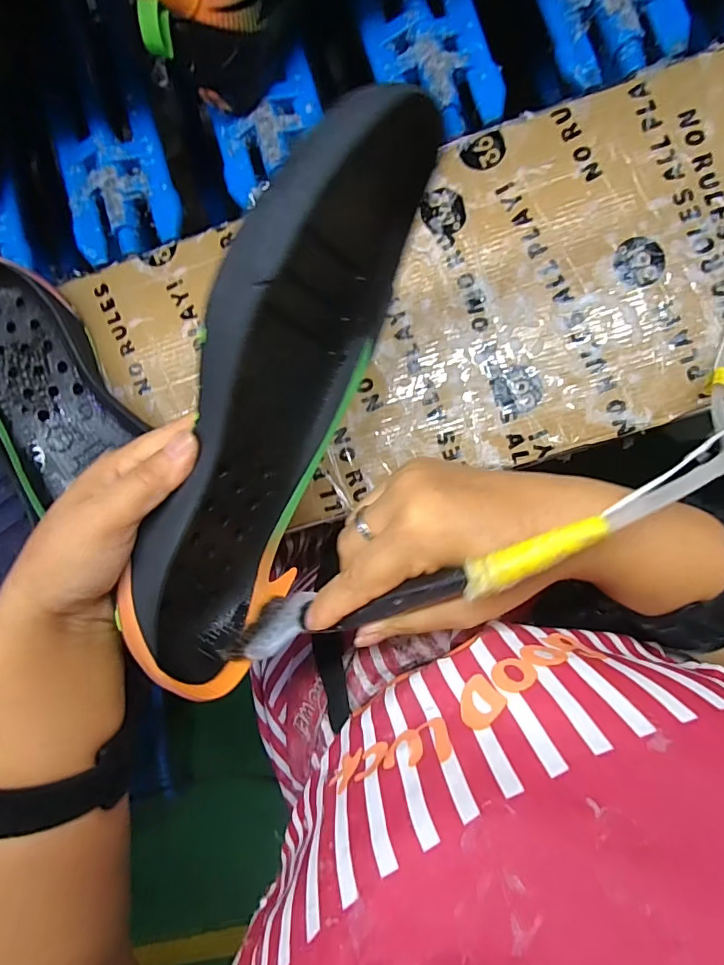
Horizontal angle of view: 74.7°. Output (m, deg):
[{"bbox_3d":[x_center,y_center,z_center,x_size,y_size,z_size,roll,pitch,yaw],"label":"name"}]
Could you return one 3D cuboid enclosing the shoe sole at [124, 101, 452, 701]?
[{"bbox_3d":[-0.041,-0.033,0.235,0.054,0.102,0.275,25,104,9],"label":"shoe sole"}]

